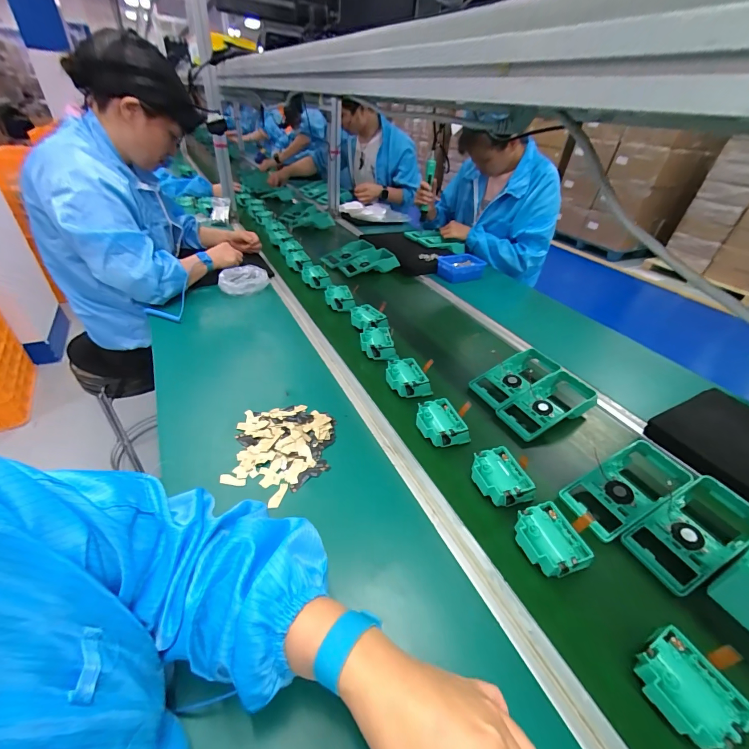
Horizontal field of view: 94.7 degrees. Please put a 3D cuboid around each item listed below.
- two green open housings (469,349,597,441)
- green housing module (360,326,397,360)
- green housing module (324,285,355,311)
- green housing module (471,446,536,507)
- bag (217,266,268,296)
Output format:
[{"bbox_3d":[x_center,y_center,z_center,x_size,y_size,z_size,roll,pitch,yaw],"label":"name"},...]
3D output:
[{"bbox_3d":[0.304,0.027,0.654,0.195,0.046,0.166,-11,41,-22],"label":"two green open housings"},{"bbox_3d":[0.008,-0.062,0.733,0.074,0.038,0.089,-9,39,-10],"label":"green housing module"},{"bbox_3d":[-0.091,-0.196,0.884,0.069,0.031,0.097,-5,39,-6],"label":"green housing module"},{"bbox_3d":[0.177,0.148,0.489,0.072,0.040,0.077,-12,40,-14],"label":"green housing module"},{"bbox_3d":[-0.341,-0.244,0.904,0.122,0.047,0.095,-14,40,-16],"label":"bag"}]

